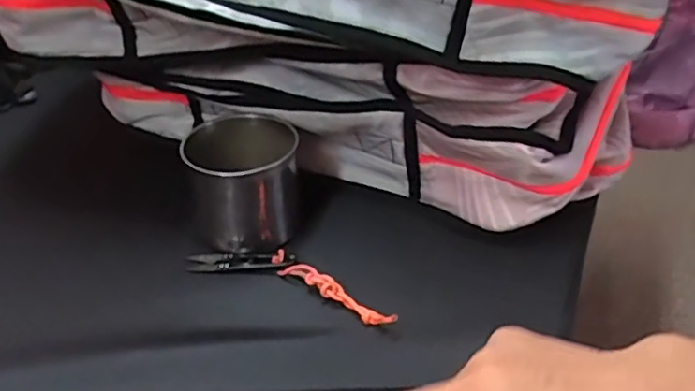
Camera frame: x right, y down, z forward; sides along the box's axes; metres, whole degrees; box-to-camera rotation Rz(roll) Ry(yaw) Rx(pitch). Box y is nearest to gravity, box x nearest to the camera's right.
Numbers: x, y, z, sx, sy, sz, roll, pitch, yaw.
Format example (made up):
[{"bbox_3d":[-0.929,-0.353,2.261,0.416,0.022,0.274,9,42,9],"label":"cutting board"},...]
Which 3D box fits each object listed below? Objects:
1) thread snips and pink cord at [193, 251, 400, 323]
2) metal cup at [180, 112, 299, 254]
[{"bbox_3d":[-0.046,0.066,0.519,0.194,0.021,0.041,15,38,21],"label":"thread snips and pink cord"},{"bbox_3d":[-0.095,-0.014,0.569,0.093,0.098,0.089,-1,35,1],"label":"metal cup"}]

